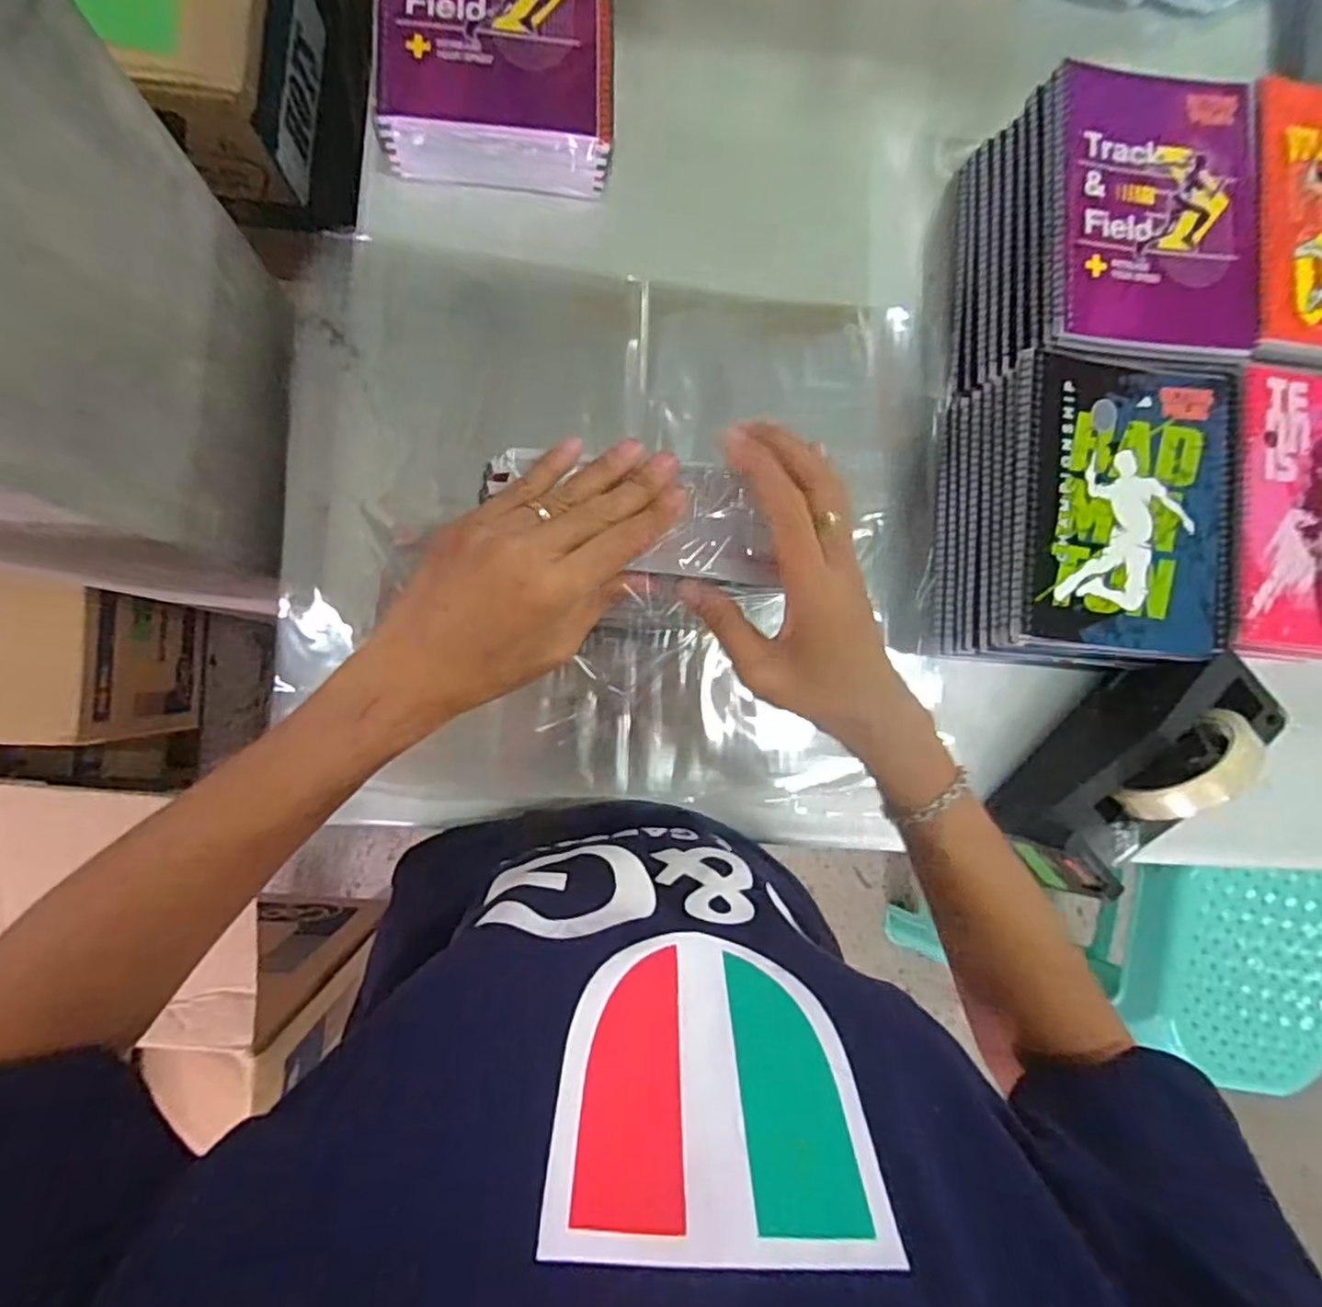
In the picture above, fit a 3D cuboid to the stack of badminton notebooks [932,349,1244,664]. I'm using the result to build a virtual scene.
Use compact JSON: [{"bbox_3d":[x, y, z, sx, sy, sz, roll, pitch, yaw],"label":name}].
[{"bbox_3d":[0.315,-0.099,0.525,0.173,0.093,0.206,5,87,-8],"label":"stack of badminton notebooks"}]

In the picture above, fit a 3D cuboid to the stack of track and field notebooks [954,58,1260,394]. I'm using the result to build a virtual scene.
[{"bbox_3d":[0.337,-0.312,0.545,0.181,0.102,0.202,1,87,-8],"label":"stack of track and field notebooks"}]

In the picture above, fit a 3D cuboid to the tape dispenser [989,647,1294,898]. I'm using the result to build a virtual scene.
[{"bbox_3d":[0.349,0.074,0.516,0.190,0.099,0.091,-43,93,-8],"label":"tape dispenser"}]

